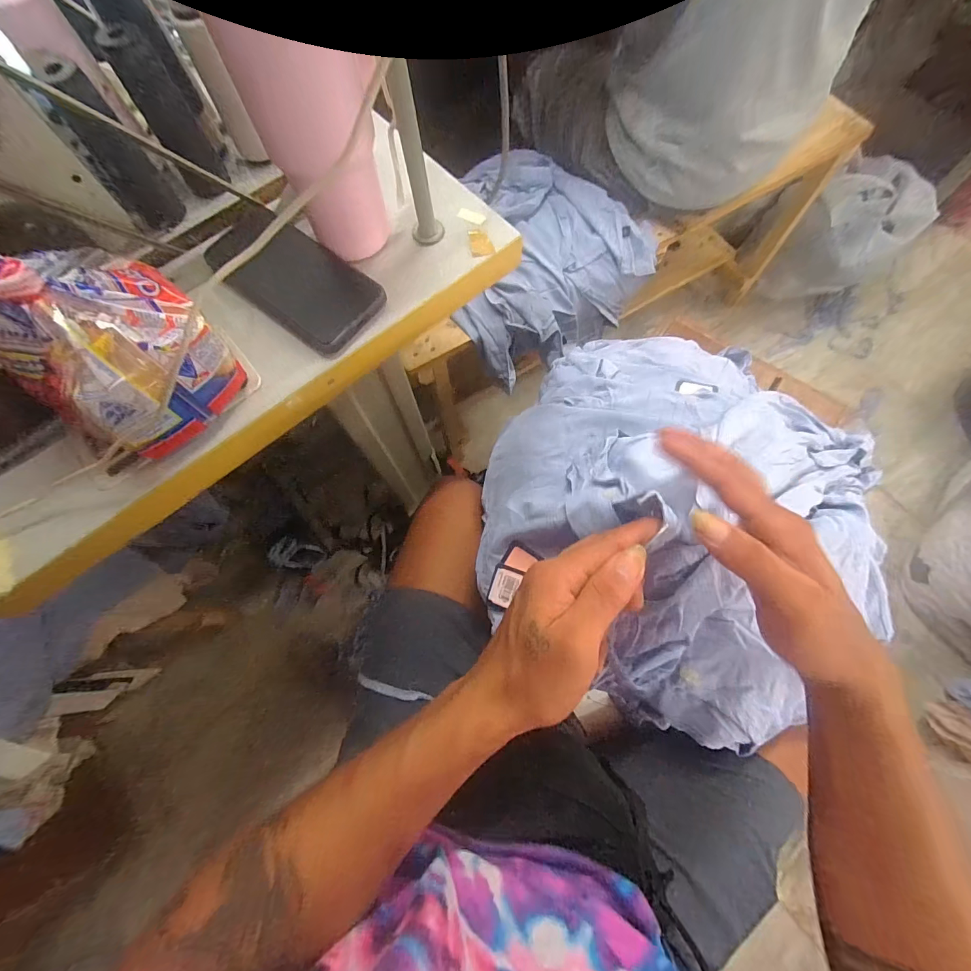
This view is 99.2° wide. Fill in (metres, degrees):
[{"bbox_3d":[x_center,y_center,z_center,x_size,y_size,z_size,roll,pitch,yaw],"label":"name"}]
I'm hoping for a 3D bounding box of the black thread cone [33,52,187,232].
[{"bbox_3d":[-0.320,-0.286,0.358,0.046,0.122,0.041,-37,75,-11],"label":"black thread cone"}]

